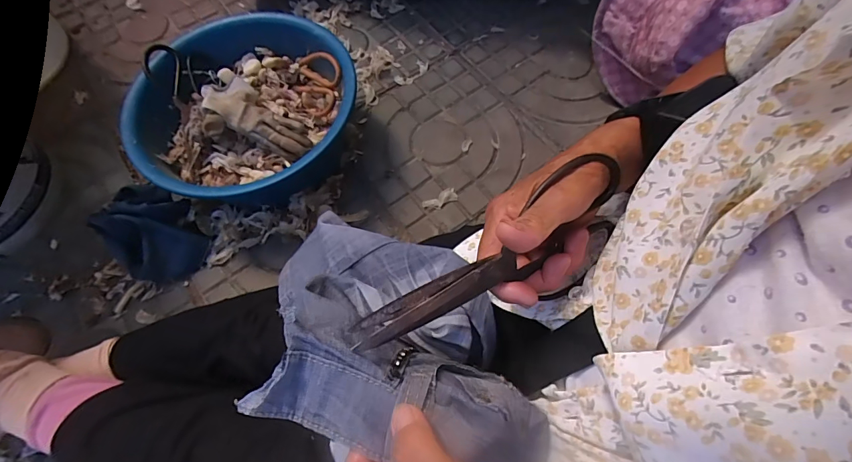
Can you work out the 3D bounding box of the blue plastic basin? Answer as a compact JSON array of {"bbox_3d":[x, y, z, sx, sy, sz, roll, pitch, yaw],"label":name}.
[{"bbox_3d":[-0.270,-0.175,0.650,0.319,0.145,0.304,0,69,0],"label":"blue plastic basin"}]

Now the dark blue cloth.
[{"bbox_3d":[-0.418,0.003,0.609,0.144,0.092,0.127,23,71,9],"label":"dark blue cloth"}]

